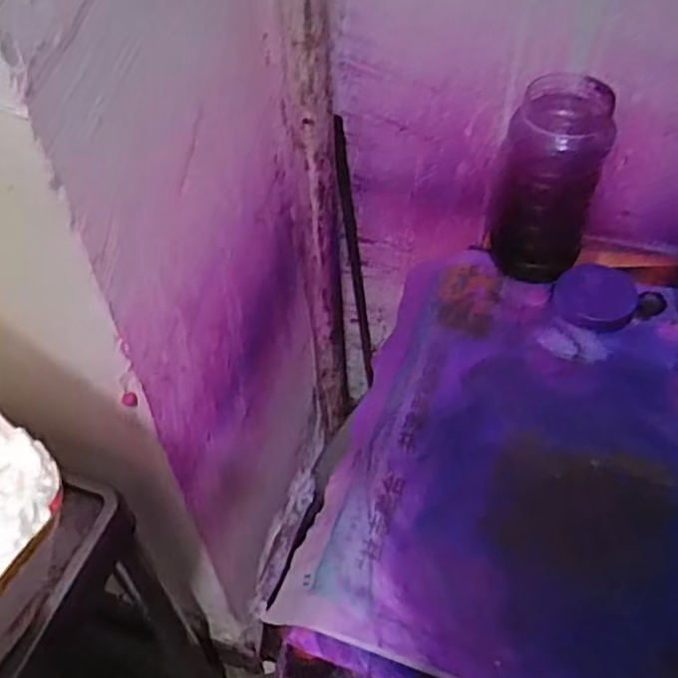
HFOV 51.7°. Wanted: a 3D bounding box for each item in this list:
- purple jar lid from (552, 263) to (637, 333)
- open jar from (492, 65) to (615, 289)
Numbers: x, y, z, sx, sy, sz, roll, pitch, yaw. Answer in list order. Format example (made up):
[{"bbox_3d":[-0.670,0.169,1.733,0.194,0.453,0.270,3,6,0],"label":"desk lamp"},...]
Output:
[{"bbox_3d":[0.218,-0.036,0.595,0.061,0.011,0.062,-9,63,18],"label":"purple jar lid"},{"bbox_3d":[0.173,-0.133,0.581,0.081,0.159,0.087,-1,51,1],"label":"open jar"}]

